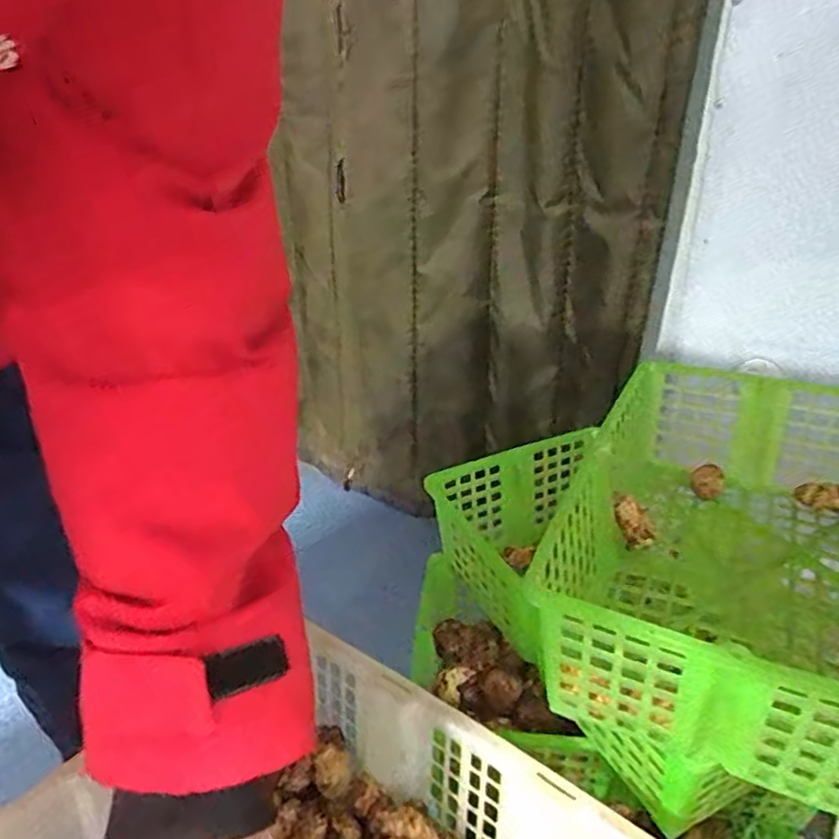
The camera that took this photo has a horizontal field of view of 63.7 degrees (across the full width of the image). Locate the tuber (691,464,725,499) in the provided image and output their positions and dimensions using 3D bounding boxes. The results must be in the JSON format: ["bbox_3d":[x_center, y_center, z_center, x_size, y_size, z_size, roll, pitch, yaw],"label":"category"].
[{"bbox_3d":[0.264,0.058,0.621,0.026,0.026,0.028,8,31,18],"label":"tuber"}]

